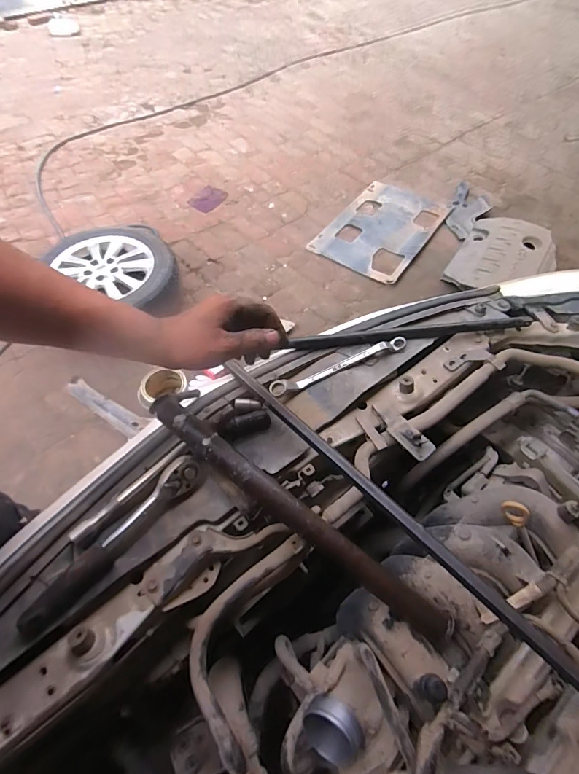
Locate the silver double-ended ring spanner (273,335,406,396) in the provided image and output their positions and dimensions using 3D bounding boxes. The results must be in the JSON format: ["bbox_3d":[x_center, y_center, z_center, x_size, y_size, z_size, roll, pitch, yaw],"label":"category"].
[{"bbox_3d":[0.078,-0.036,0.623,0.227,0.022,0.020,-19,60,-13],"label":"silver double-ended ring spanner"}]

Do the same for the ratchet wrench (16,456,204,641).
[{"bbox_3d":[-0.195,0.175,0.472,0.033,0.029,0.242,35,64,19],"label":"ratchet wrench"}]

